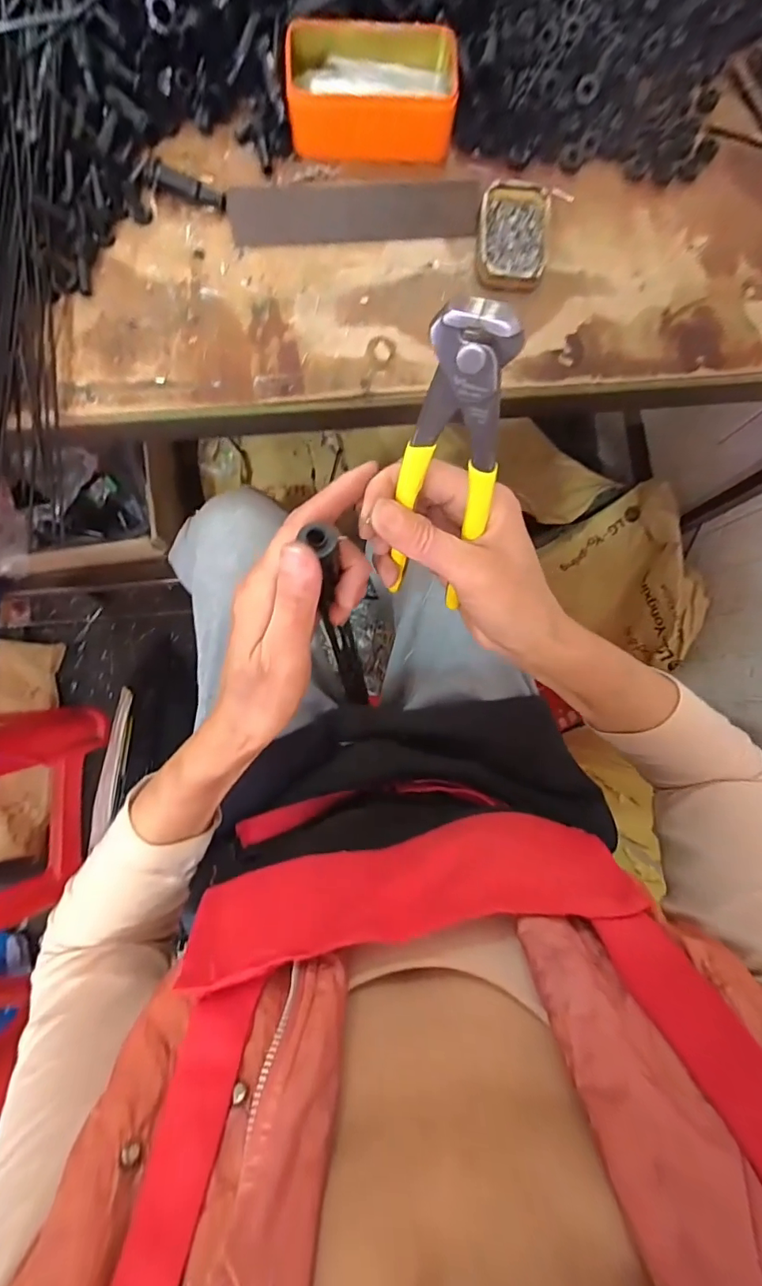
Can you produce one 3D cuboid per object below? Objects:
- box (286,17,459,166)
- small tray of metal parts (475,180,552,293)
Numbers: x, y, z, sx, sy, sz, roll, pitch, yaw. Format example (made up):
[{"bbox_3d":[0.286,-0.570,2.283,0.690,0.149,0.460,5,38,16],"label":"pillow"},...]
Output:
[{"bbox_3d":[-0.008,-0.486,0.439,0.145,0.047,0.086,4,84,-4],"label":"box"},{"bbox_3d":[0.117,-0.361,0.439,0.063,0.020,0.090,10,84,-3],"label":"small tray of metal parts"}]

